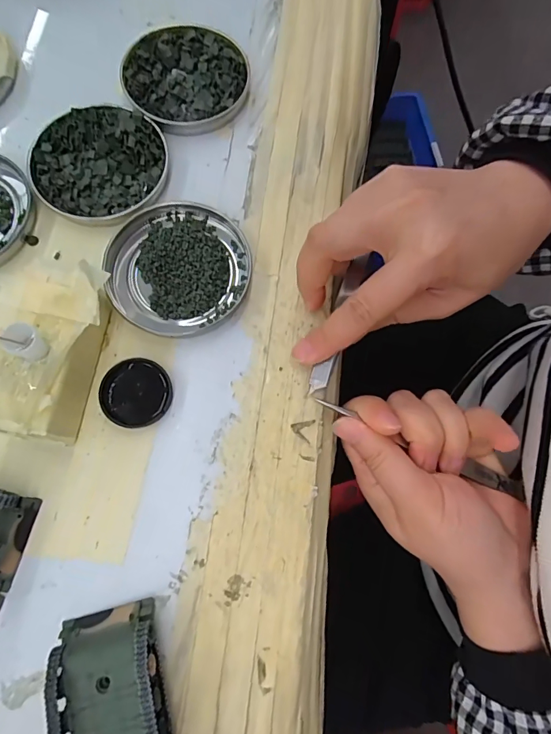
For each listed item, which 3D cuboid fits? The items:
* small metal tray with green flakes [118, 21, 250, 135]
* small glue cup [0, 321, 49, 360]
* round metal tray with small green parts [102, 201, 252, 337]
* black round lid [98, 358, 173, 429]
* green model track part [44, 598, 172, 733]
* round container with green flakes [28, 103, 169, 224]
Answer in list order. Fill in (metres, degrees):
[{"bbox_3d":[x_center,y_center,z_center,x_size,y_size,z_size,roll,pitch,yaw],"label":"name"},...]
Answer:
[{"bbox_3d":[-0.057,-0.184,0.267,0.075,0.012,0.074,-27,78,-8],"label":"small metal tray with green flakes"},{"bbox_3d":[-0.110,-0.011,0.184,0.011,0.018,0.013,33,77,7],"label":"small glue cup"},{"bbox_3d":[-0.053,-0.056,0.233,0.077,0.013,0.074,0,76,-1],"label":"round metal tray with small green parts"},{"bbox_3d":[-0.072,0.014,0.217,0.034,0.008,0.035,0,76,-1],"label":"black round lid"},{"bbox_3d":[-0.065,0.155,0.173,0.047,0.023,0.095,-12,76,-4],"label":"green model track part"},{"bbox_3d":[-0.104,-0.119,0.248,0.075,0.009,0.077,0,76,-1],"label":"round container with green flakes"}]

